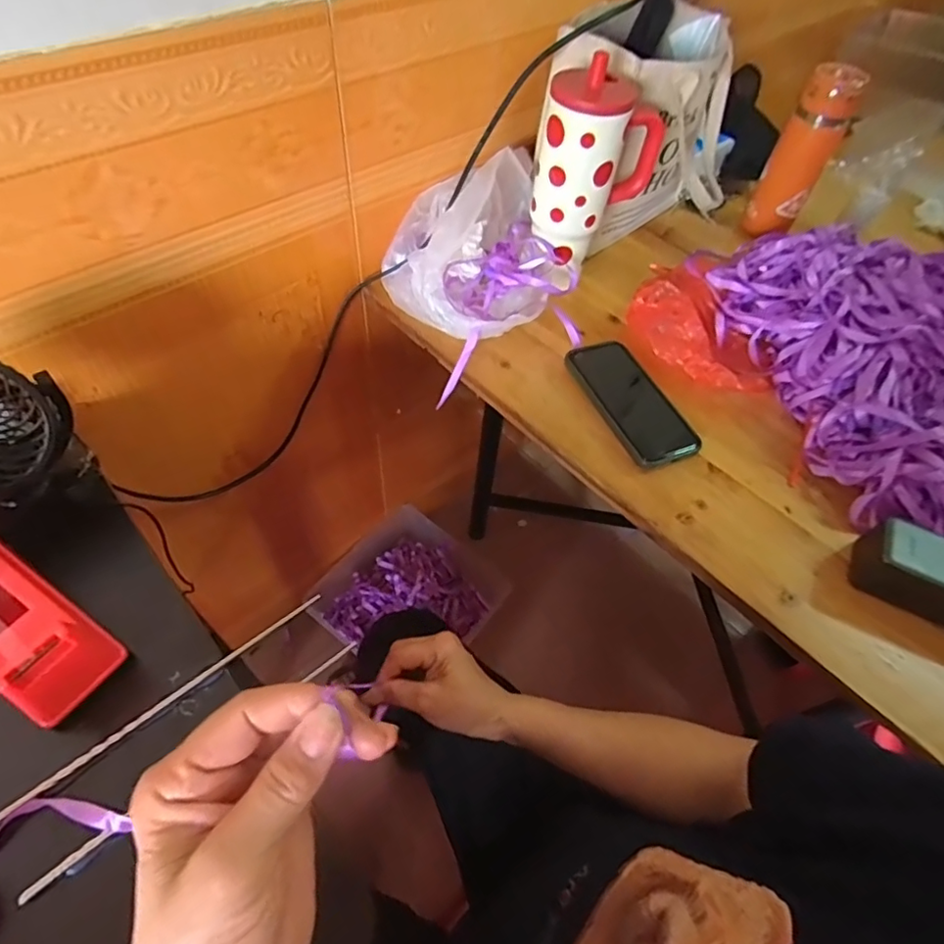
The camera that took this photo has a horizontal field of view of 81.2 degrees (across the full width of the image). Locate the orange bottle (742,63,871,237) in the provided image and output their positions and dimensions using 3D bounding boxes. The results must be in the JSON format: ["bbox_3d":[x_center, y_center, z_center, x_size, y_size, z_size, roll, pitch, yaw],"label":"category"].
[{"bbox_3d":[0.438,-0.413,0.740,0.070,0.209,0.074,28,58,14],"label":"orange bottle"}]

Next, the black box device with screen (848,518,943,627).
[{"bbox_3d":[0.400,0.095,0.463,0.138,0.056,0.059,23,57,11],"label":"black box device with screen"}]

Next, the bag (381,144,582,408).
[{"bbox_3d":[0.013,-0.250,0.645,0.213,0.113,0.238,-17,58,-16],"label":"bag"}]

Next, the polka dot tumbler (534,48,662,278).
[{"bbox_3d":[0.132,-0.315,0.628,0.118,0.231,0.102,19,56,9],"label":"polka dot tumbler"}]

